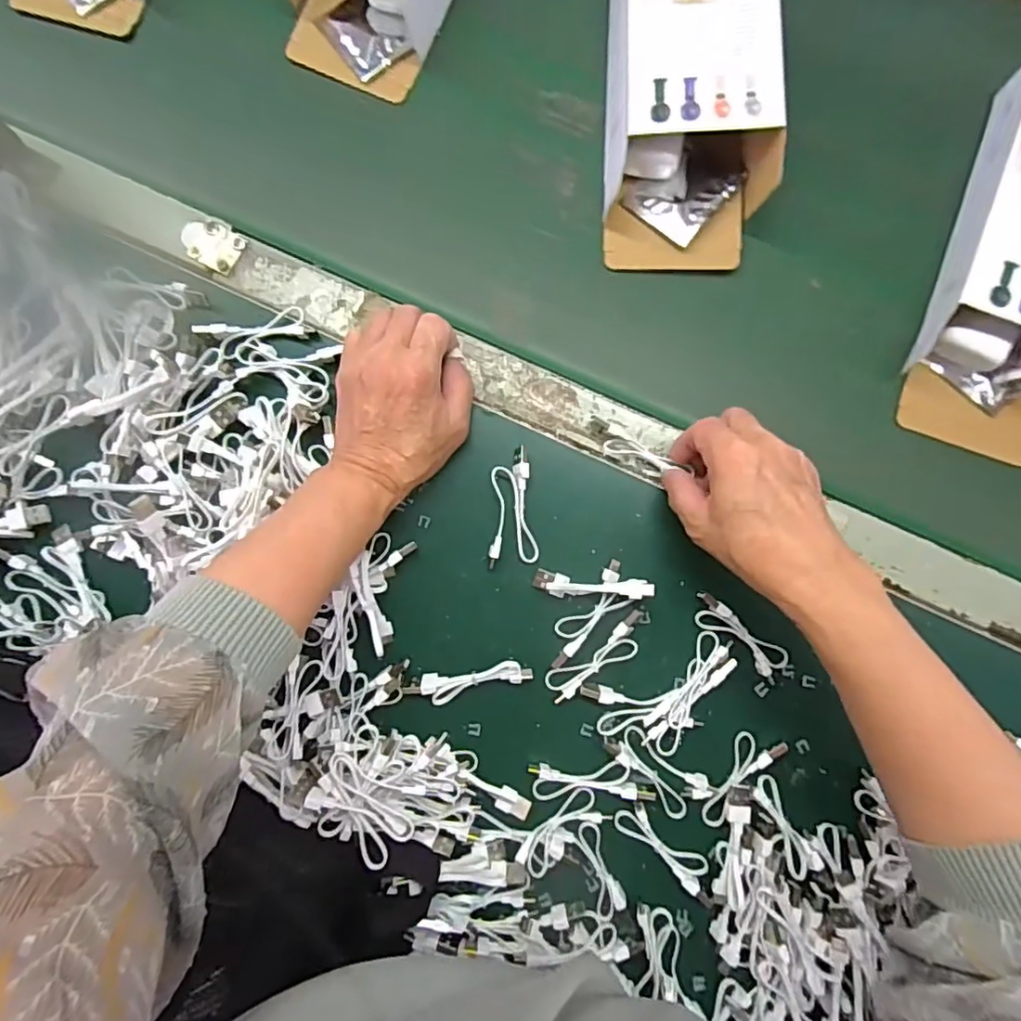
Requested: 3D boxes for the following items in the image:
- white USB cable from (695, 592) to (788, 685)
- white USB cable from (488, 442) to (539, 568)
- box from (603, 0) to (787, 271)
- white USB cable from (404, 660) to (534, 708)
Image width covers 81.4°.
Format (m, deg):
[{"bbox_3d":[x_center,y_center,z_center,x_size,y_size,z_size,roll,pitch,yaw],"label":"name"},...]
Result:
[{"bbox_3d":[0.151,0.083,0.391,0.072,0.011,0.022,37,89,4],"label":"white USB cable"},{"bbox_3d":[0.001,-0.003,0.397,0.032,0.014,0.080,-2,87,2],"label":"white USB cable"},{"bbox_3d":[0.122,-0.295,0.407,0.109,0.054,0.264,0,87,2],"label":"box"},{"bbox_3d":[-0.028,0.114,0.391,0.084,0.008,0.021,-10,86,1],"label":"white USB cable"}]

